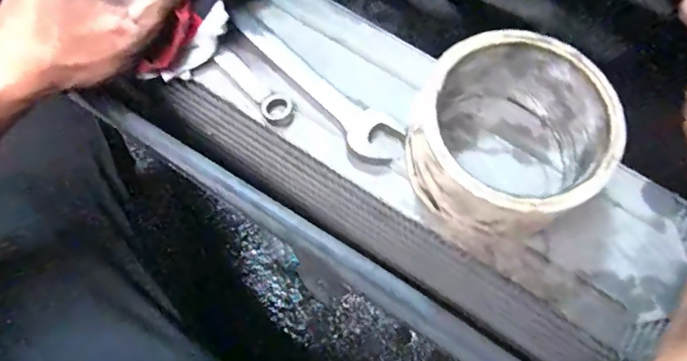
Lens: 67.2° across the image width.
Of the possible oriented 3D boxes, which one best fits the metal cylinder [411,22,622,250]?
[{"bbox_3d":[0.078,-0.019,0.255,0.092,0.056,0.092,-24,74,-9],"label":"metal cylinder"}]

